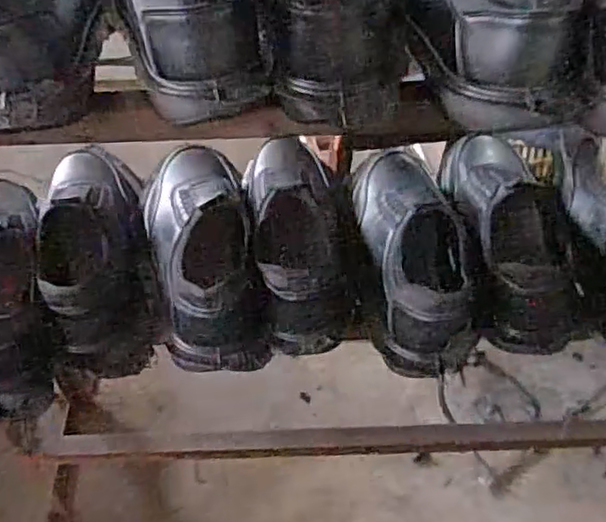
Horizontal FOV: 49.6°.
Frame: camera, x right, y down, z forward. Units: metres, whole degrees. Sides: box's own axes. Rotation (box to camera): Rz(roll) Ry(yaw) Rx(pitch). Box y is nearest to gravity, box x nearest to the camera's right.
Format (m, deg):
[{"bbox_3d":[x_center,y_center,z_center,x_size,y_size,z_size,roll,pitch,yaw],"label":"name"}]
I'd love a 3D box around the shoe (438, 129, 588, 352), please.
[{"bbox_3d":[0.206,-0.040,0.669,0.098,0.093,0.262,-3,48,0],"label":"shoe"}]

